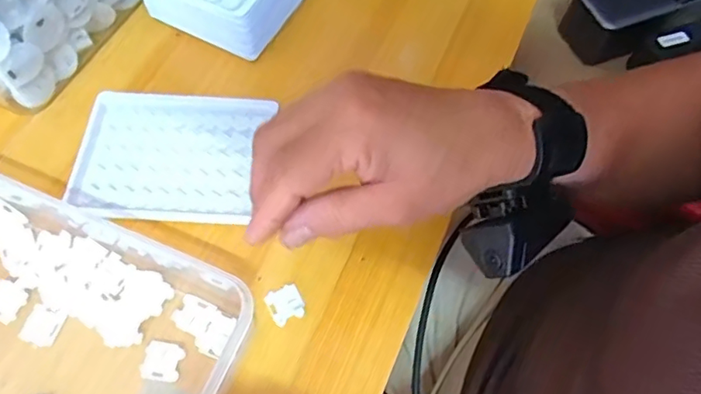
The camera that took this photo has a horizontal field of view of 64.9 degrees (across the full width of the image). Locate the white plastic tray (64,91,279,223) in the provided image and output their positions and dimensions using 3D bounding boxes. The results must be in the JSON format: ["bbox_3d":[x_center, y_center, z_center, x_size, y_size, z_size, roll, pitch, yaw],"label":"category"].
[{"bbox_3d":[-0.122,-0.029,0.373,0.118,0.009,0.094,5,63,-1],"label":"white plastic tray"}]

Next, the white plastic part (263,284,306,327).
[{"bbox_3d":[-0.039,0.064,0.330,0.020,0.004,0.021,-25,67,-15],"label":"white plastic part"}]

